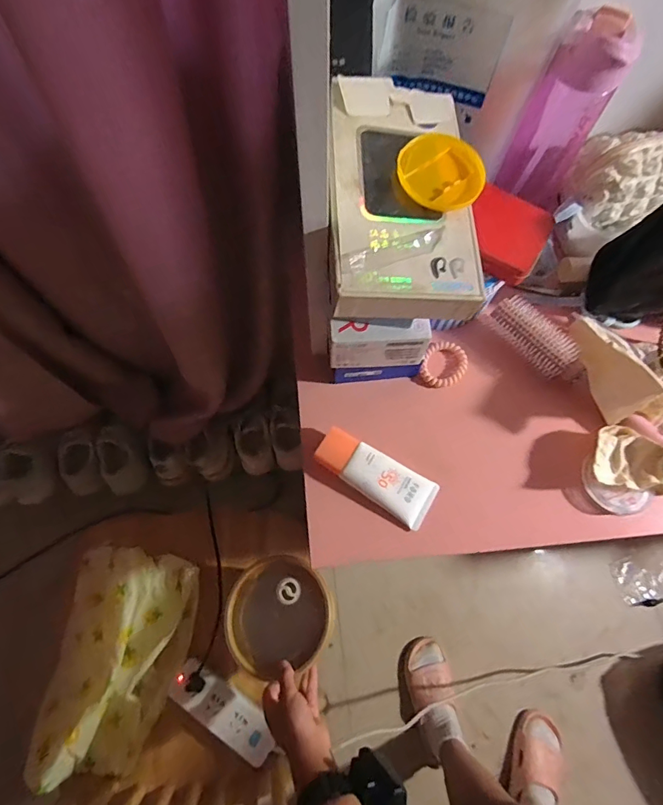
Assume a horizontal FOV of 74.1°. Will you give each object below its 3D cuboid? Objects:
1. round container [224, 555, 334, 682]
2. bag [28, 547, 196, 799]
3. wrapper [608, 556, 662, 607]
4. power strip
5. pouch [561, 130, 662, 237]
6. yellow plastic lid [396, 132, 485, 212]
[{"bbox_3d":[-0.079,0.296,0.626,0.161,0.028,0.148,-14,51,17],"label":"round container"},{"bbox_3d":[-0.330,0.383,0.668,0.186,0.108,0.293,10,71,2],"label":"bag"},{"bbox_3d":[0.808,0.453,1.109,0.188,0.023,0.116,3,71,0],"label":"wrapper"},{"bbox_3d":[-0.161,0.461,0.657,0.175,0.037,0.057,35,74,10],"label":"power strip"},{"bbox_3d":[0.376,-0.263,0.496,0.184,0.084,0.089,-15,72,-6],"label":"pouch"},{"bbox_3d":[0.083,-0.174,0.330,0.064,0.015,0.060,0,71,-1],"label":"yellow plastic lid"}]

